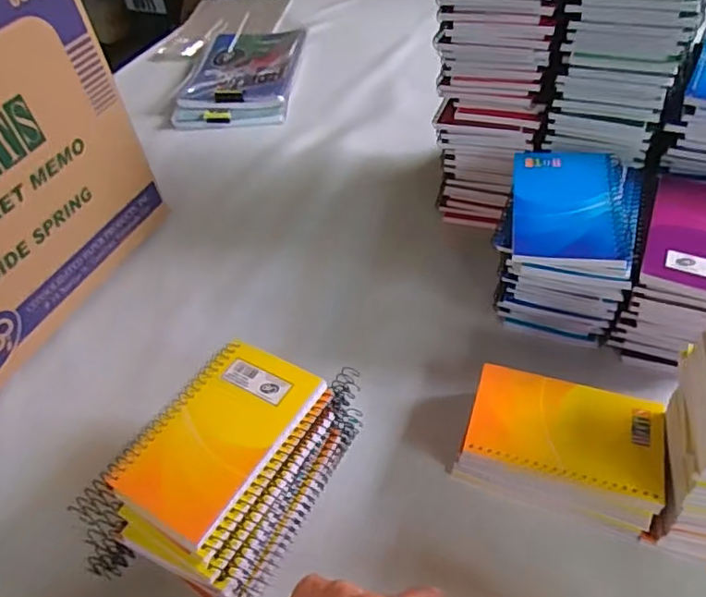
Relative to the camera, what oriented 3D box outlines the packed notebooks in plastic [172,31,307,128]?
[{"bbox_3d":[-0.164,-0.339,0.882,0.160,0.034,0.240,1,48,8],"label":"packed notebooks in plastic"}]

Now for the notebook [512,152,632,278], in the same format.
[{"bbox_3d":[0.173,-0.074,0.466,0.084,0.016,0.123,6,48,12],"label":"notebook"}]

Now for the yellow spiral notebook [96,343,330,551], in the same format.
[{"bbox_3d":[-0.088,0.089,0.385,0.083,0.012,0.131,23,53,25],"label":"yellow spiral notebook"}]

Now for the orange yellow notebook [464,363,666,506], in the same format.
[{"bbox_3d":[0.152,0.091,0.414,0.128,0.004,0.076,12,49,16],"label":"orange yellow notebook"}]

